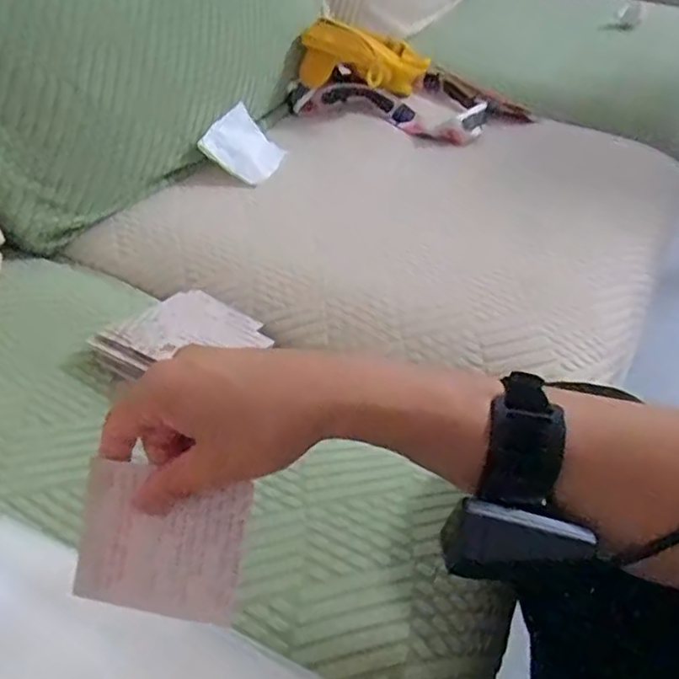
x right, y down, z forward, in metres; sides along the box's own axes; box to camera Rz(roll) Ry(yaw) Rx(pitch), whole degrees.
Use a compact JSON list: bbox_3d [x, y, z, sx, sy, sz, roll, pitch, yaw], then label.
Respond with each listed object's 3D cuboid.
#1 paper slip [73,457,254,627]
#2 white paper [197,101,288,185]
[{"bbox_3d":[-0.100,0.110,0.371,0.098,0.009,0.074,7,81,15],"label":"paper slip"},{"bbox_3d":[-0.108,-0.223,0.775,0.085,0.012,0.088,38,54,-2],"label":"white paper"}]

